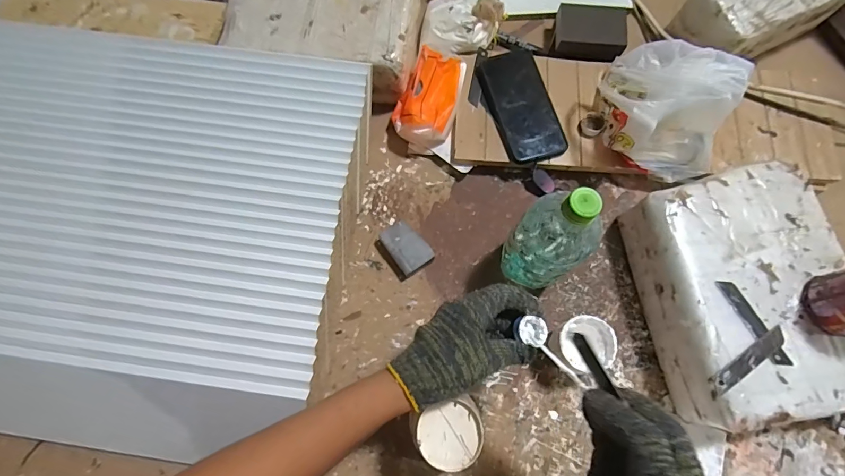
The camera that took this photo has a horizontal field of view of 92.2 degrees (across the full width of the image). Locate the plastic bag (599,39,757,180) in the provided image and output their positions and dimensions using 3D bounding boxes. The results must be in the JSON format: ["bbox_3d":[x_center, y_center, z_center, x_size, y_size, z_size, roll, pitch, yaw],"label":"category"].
[{"bbox_3d":[0.322,-0.183,0.533,0.161,0.101,0.162,20,77,6],"label":"plastic bag"}]

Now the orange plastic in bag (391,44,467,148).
[{"bbox_3d":[0.009,-0.200,0.593,0.087,0.070,0.129,18,76,6],"label":"orange plastic in bag"}]

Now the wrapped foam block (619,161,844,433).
[{"bbox_3d":[0.376,0.062,0.488,0.197,0.111,0.278,-7,75,-1],"label":"wrapped foam block"}]

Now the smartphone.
[{"bbox_3d":[0.142,-0.191,0.582,0.084,0.009,0.174,-16,76,-3],"label":"smartphone"}]

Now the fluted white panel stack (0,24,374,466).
[{"bbox_3d":[-0.372,-0.025,0.511,0.553,0.125,0.482,7,76,3],"label":"fluted white panel stack"}]

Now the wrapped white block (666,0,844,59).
[{"bbox_3d":[0.505,-0.343,0.602,0.233,0.078,0.114,-25,76,-5],"label":"wrapped white block"}]

